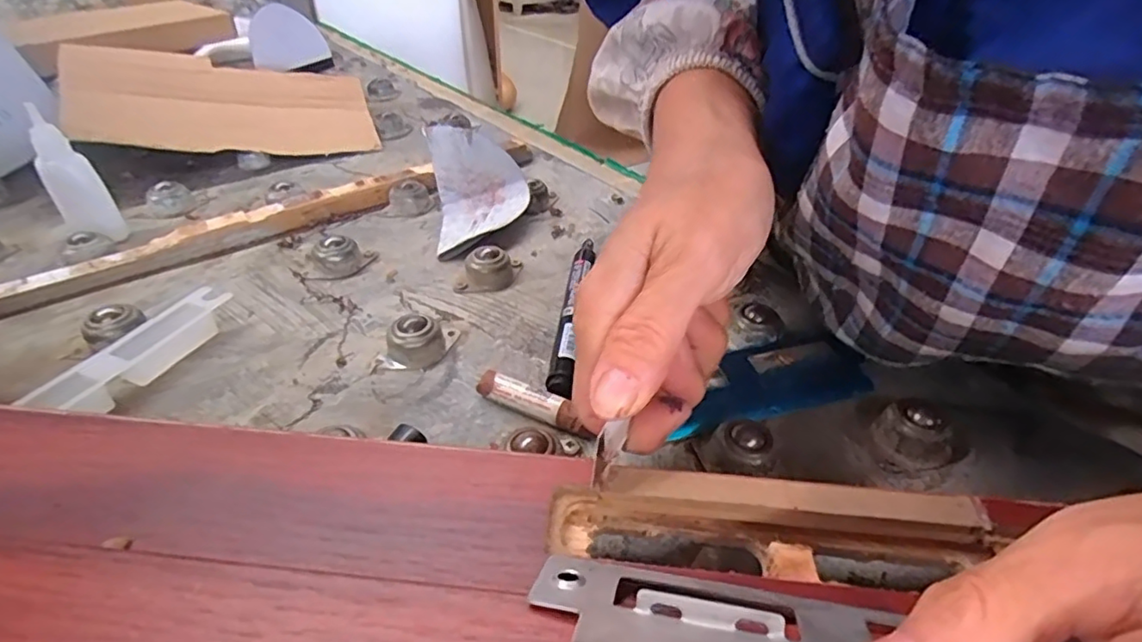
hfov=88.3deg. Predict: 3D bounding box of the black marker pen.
[{"bbox_3d":[0.001,-0.006,0.314,0.011,0.017,0.135,4,37,5],"label":"black marker pen"}]

